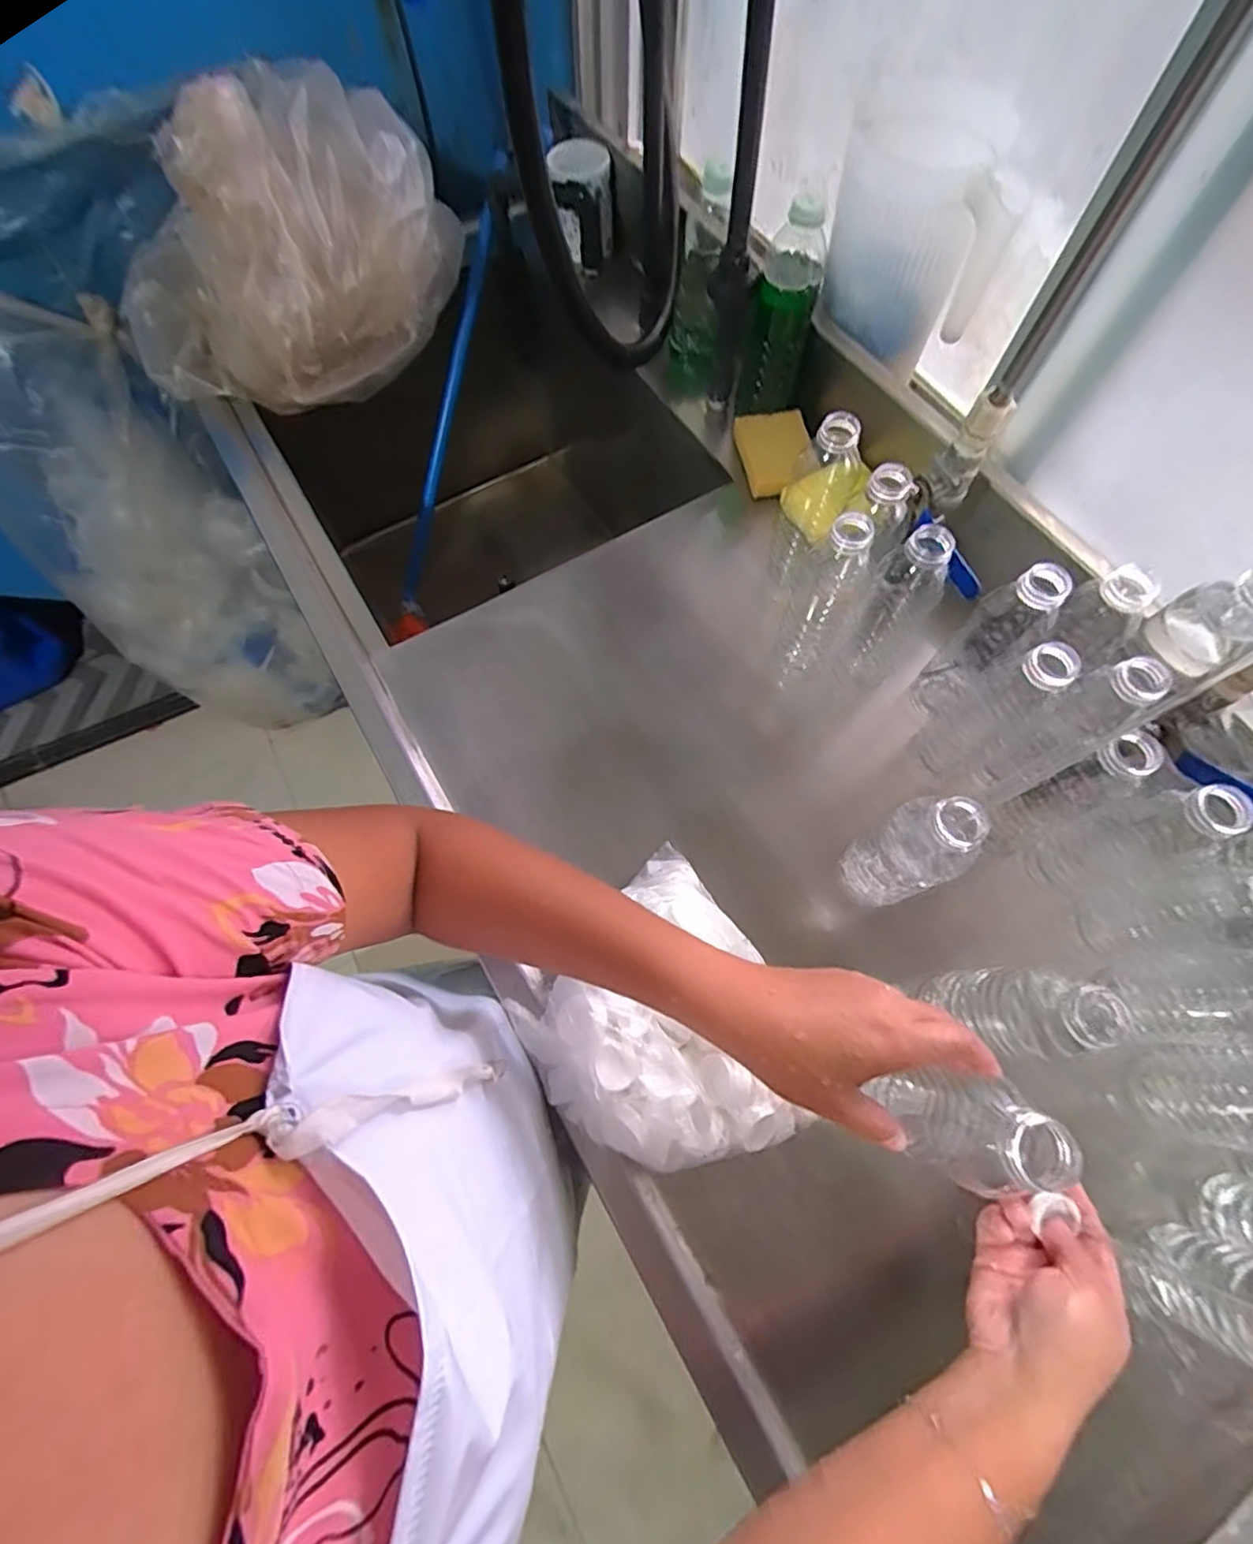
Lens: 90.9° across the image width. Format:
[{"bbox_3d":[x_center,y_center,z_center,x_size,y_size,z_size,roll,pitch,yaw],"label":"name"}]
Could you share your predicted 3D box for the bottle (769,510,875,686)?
[{"bbox_3d":[0.178,-0.149,0.577,0.054,0.235,0.074,27,70,10],"label":"bottle"}]

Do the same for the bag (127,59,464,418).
[{"bbox_3d":[-0.410,-0.628,0.737,0.406,0.260,0.206,-20,69,-8],"label":"bag"}]

